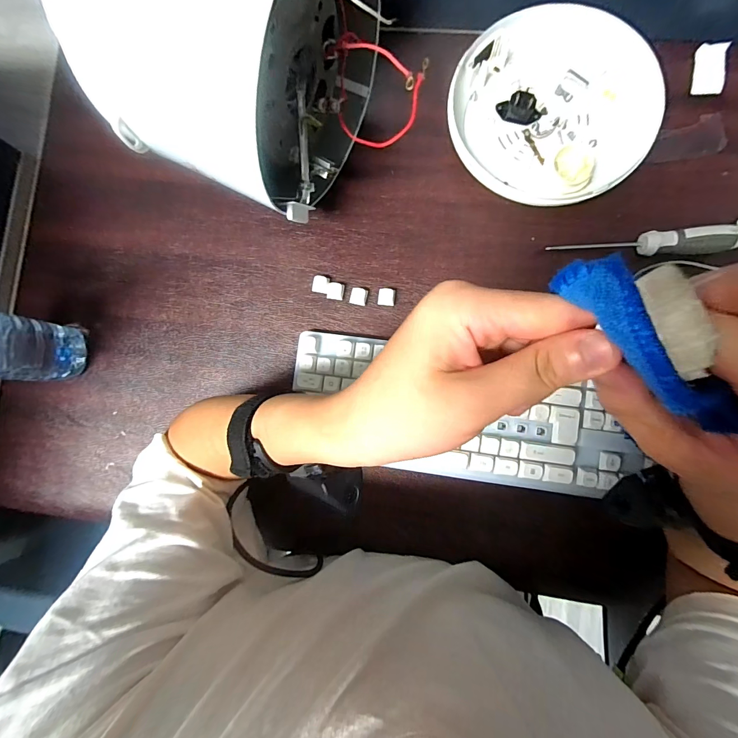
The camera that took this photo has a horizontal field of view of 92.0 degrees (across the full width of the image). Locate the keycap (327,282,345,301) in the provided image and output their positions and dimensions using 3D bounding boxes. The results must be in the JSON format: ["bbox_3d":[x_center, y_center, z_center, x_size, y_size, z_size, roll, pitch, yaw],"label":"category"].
[{"bbox_3d":[-0.036,-0.084,0.390,0.018,0.012,0.019,4,86,6],"label":"keycap"}]

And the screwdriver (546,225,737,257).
[{"bbox_3d":[0.277,-0.125,0.362,0.174,0.022,0.025,-1,85,5],"label":"screwdriver"}]

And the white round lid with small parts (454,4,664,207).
[{"bbox_3d":[0.190,-0.270,0.374,0.180,0.033,0.199,-44,83,0],"label":"white round lid with small parts"}]

